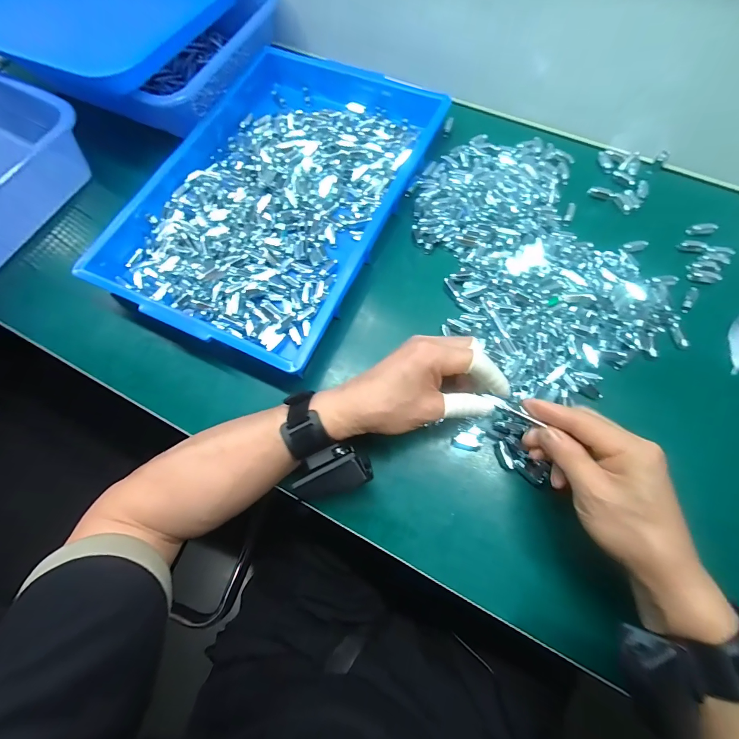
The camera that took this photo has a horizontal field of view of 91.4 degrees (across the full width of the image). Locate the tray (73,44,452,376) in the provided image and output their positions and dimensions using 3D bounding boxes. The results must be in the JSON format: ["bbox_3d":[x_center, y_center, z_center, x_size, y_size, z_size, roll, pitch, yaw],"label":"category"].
[{"bbox_3d":[-0.106,-0.239,0.457,0.286,0.043,0.450,23,74,10],"label":"tray"}]

